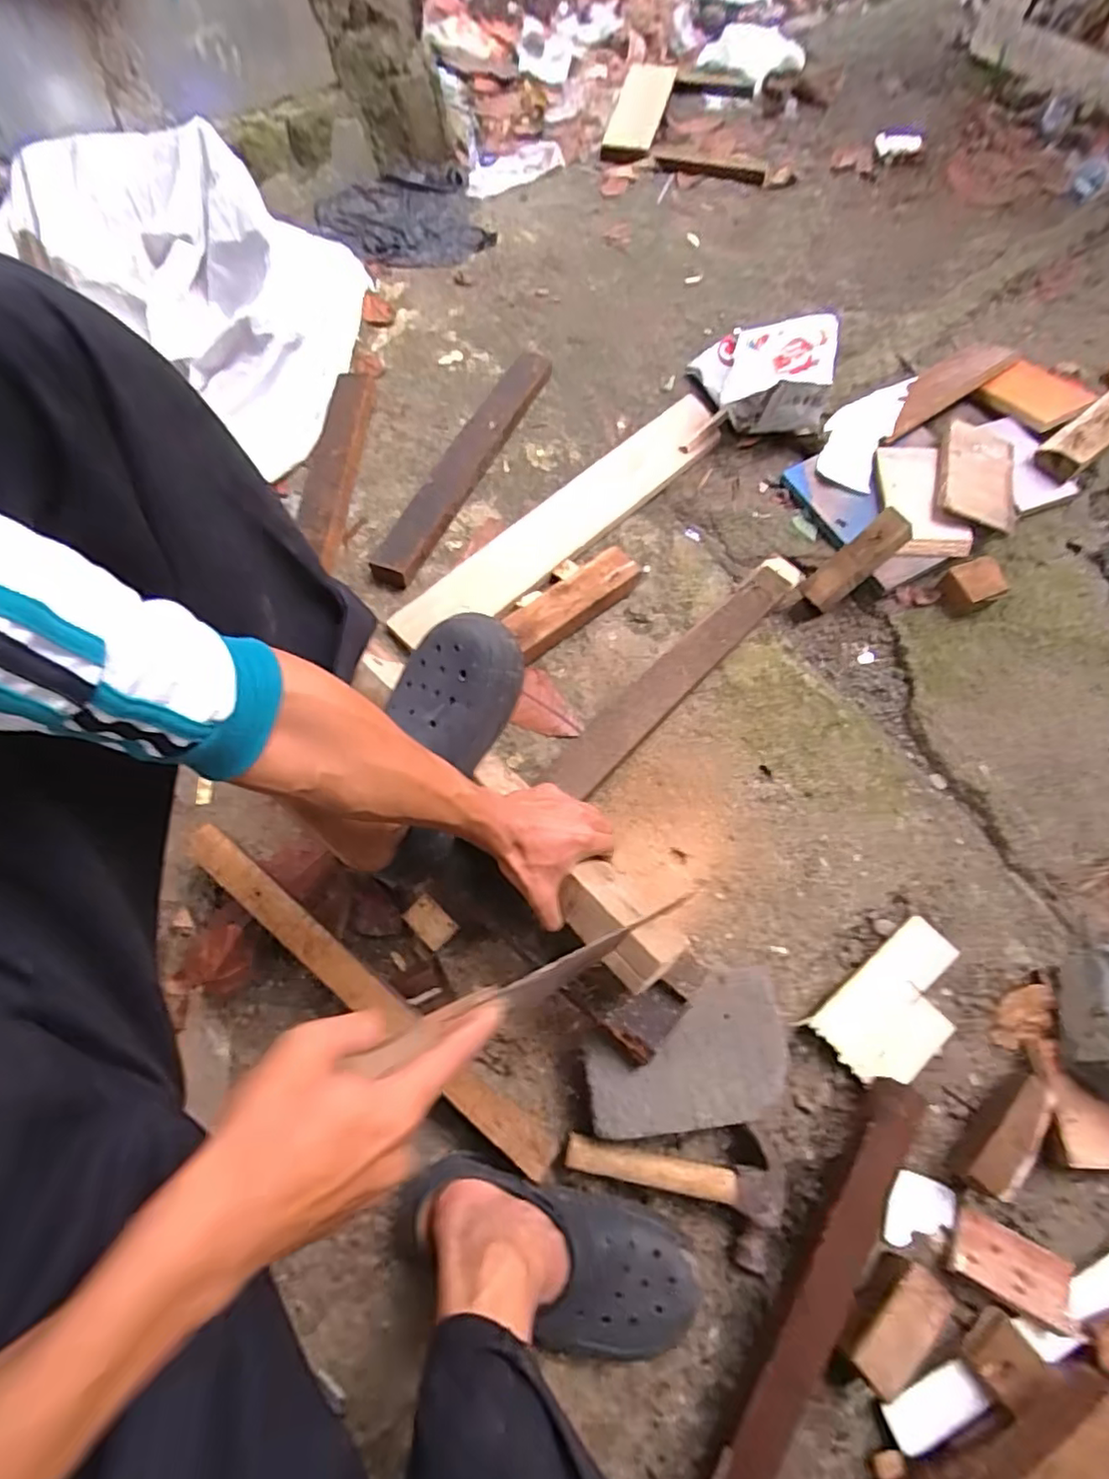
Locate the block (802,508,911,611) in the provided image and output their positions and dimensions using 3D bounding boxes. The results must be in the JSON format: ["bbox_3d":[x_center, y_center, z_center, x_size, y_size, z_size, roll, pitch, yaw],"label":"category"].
[{"bbox_3d":[0.415,-0.243,0.882,0.149,0.055,0.046,-42,69,19],"label":"block"}]

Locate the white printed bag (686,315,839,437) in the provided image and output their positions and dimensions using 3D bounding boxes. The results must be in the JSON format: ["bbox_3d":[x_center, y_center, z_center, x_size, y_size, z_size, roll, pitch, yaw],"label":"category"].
[{"bbox_3d":[0.323,-0.571,1.003,0.190,0.128,0.184,4,66,1],"label":"white printed bag"}]

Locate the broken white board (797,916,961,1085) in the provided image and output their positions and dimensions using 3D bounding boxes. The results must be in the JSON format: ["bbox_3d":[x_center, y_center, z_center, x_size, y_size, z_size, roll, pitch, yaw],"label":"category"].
[{"bbox_3d":[0.372,0.286,0.689,0.180,0.025,0.100,-35,71,-15],"label":"broken white board"}]

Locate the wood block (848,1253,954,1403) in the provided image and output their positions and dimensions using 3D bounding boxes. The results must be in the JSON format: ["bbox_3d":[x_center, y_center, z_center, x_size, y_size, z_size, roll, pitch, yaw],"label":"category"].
[{"bbox_3d":[0.289,0.497,0.549,0.048,0.054,0.097,40,72,15],"label":"wood block"}]

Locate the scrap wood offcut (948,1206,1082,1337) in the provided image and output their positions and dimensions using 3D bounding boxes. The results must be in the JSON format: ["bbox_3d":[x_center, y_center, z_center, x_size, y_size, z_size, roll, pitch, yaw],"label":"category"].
[{"bbox_3d":[0.410,0.474,0.573,0.090,0.017,0.058,17,46,31],"label":"scrap wood offcut"}]

